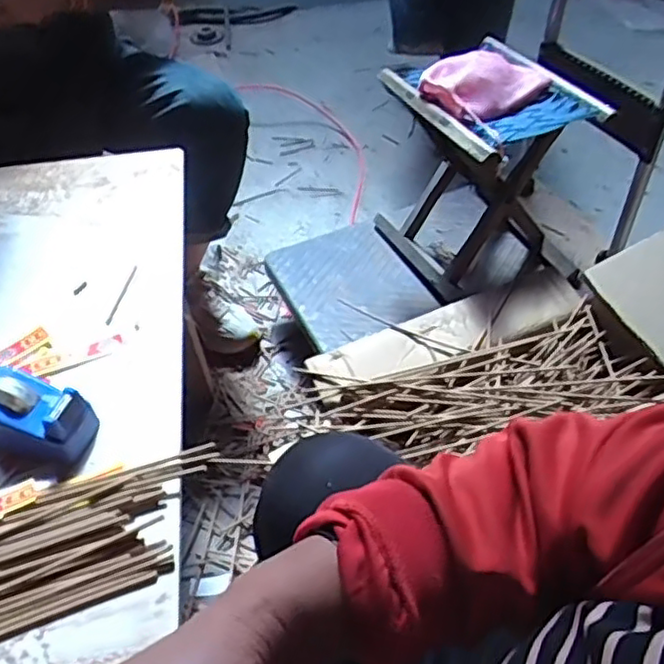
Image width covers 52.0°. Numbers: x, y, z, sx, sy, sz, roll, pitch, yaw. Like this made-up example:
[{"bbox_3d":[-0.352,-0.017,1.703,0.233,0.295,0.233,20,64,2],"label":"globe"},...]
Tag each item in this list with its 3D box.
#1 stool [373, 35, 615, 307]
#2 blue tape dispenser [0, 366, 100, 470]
[{"bbox_3d":[0.241,-0.265,1.144,0.256,0.295,0.281,-22,50,-17],"label":"stool"},{"bbox_3d":[-0.255,0.071,0.577,0.101,0.054,0.052,11,48,12],"label":"blue tape dispenser"}]

